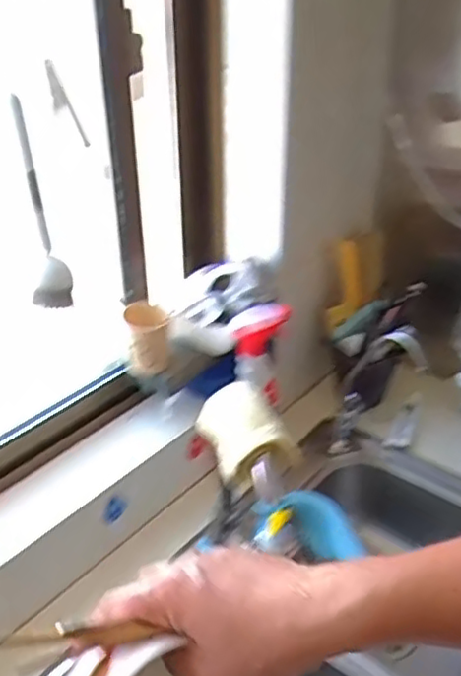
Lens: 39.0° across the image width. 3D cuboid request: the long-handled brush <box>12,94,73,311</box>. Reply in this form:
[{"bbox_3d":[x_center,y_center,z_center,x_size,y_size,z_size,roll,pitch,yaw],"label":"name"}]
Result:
[{"bbox_3d":[-0.211,-0.140,0.718,0.043,0.231,0.037,-10,34,-14],"label":"long-handled brush"}]

